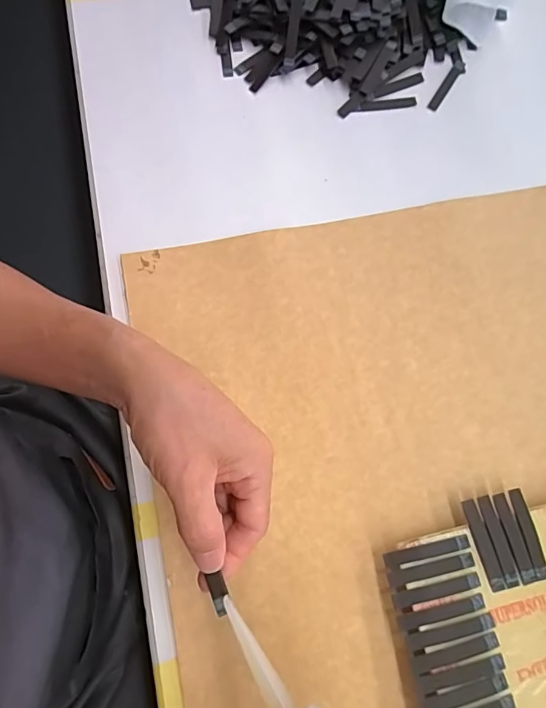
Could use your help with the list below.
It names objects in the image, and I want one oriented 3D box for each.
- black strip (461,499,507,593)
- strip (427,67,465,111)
[{"bbox_3d":[0.143,0.130,0.315,0.010,0.004,0.059,-16,75,0],"label":"black strip"},{"bbox_3d":[0.159,-0.244,0.422,0.009,0.004,0.053,34,78,8],"label":"strip"}]

